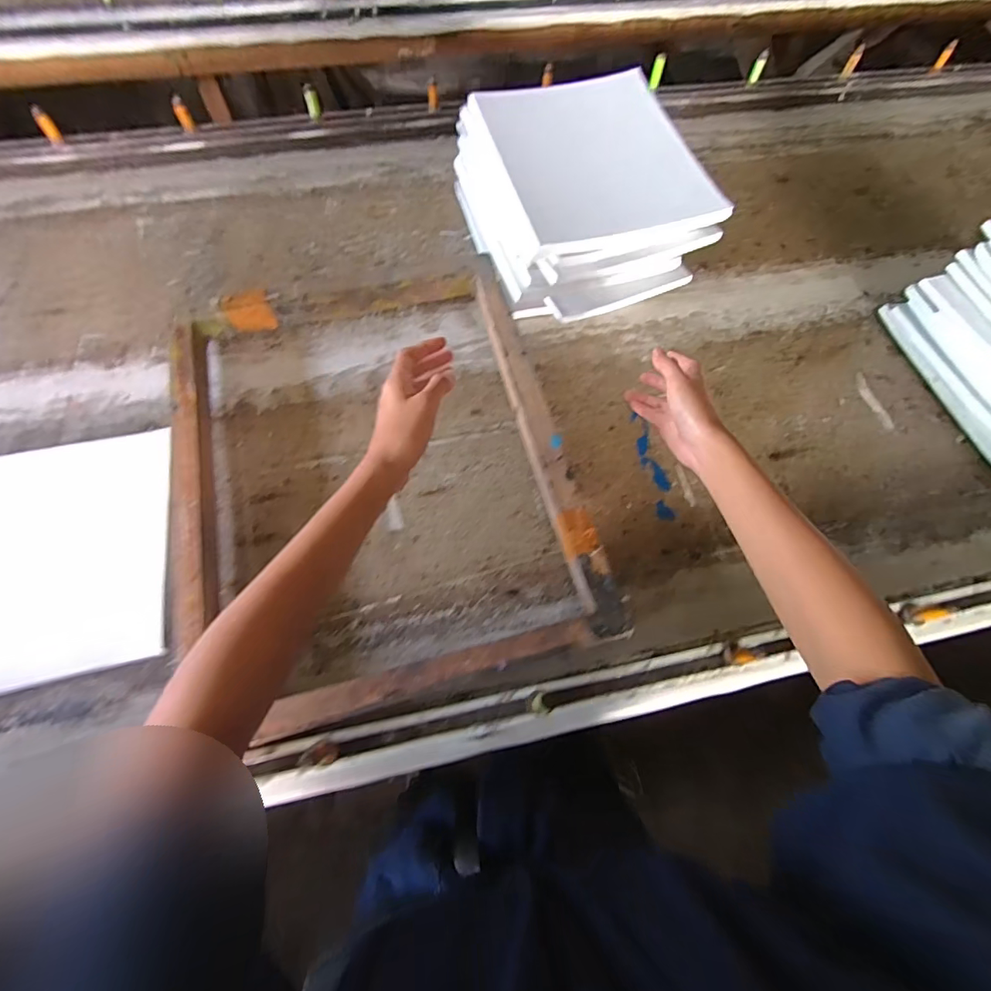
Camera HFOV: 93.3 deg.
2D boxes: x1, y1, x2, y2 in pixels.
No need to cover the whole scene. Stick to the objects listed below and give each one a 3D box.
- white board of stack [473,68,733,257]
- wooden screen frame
[{"bbox_3d":[0.117,-0.378,0.523,0.216,0.017,0.250,-15,69,-9],"label":"white board of stack"},{"bbox_3d":[-0.126,-0.041,0.512,0.404,0.049,0.492,-14,67,-9],"label":"wooden screen frame"}]

